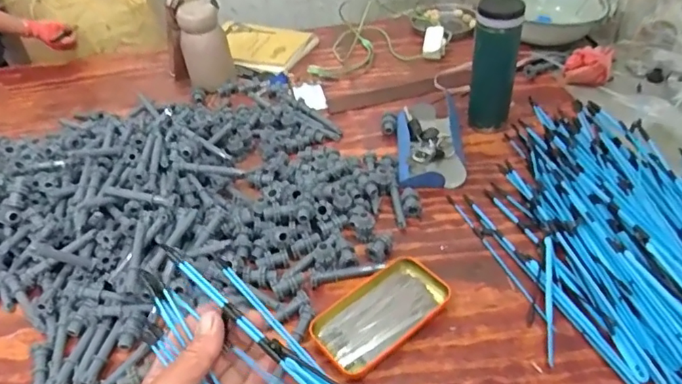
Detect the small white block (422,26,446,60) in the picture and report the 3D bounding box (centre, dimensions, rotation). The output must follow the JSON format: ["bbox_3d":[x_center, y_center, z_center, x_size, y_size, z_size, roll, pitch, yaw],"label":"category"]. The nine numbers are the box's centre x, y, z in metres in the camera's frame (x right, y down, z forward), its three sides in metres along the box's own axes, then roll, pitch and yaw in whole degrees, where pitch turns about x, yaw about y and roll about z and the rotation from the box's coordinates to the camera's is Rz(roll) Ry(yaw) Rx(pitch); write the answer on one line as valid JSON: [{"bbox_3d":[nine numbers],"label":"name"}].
[{"bbox_3d":[0.174,-0.273,0.946,0.045,0.035,0.074,5,42,10],"label":"small white block"}]

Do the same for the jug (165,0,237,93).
[{"bbox_3d":[-0.245,-0.259,0.898,0.082,0.158,0.083,-2,41,2],"label":"jug"}]

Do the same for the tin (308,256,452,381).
[{"bbox_3d":[0.042,0.124,0.528,0.143,0.019,0.077,-30,47,-27],"label":"tin"}]

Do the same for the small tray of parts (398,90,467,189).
[{"bbox_3d":[0.119,-0.087,0.724,0.104,0.047,0.201,2,41,7],"label":"small tray of parts"}]

